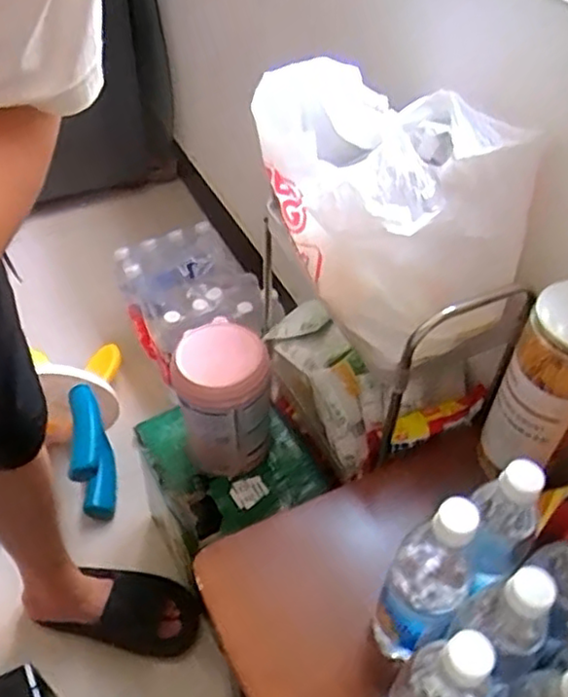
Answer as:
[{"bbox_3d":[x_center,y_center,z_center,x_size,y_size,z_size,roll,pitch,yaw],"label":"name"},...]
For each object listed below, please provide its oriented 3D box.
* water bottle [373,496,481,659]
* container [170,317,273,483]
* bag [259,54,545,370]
[{"bbox_3d":[0.126,0.206,0.601,0.067,0.248,0.073,25,51,19],"label":"water bottle"},{"bbox_3d":[-0.081,0.076,0.942,0.123,0.191,0.110,-26,53,-24],"label":"container"},{"bbox_3d":[0.110,-0.166,0.751,0.196,0.215,0.299,-34,57,-29],"label":"bag"}]

